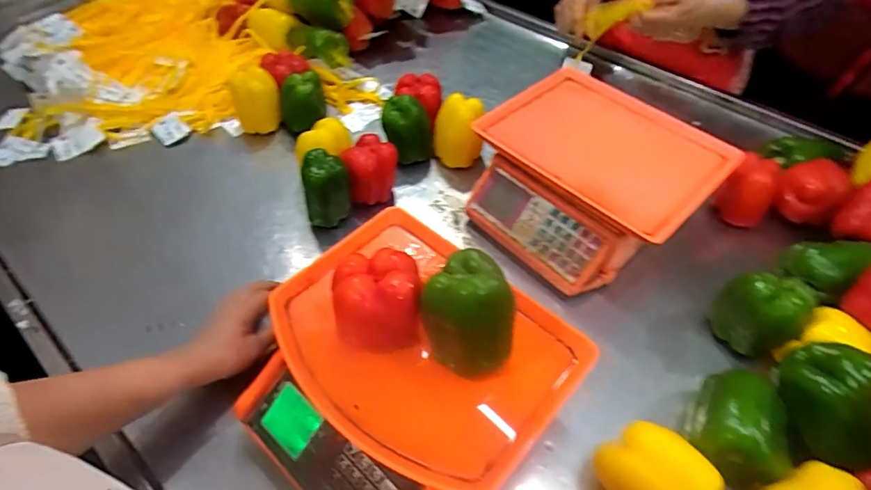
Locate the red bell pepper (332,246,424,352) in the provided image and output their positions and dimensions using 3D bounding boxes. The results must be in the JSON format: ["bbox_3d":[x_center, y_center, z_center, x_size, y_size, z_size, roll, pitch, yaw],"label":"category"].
[{"bbox_3d":[-0.054,0.051,0.467,0.076,0.078,0.068,-2,50,-2],"label":"red bell pepper"}]

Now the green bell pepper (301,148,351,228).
[{"bbox_3d":[-0.155,-0.079,0.702,0.066,0.102,0.050,-12,51,-10],"label":"green bell pepper"}]

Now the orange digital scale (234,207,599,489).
[{"bbox_3d":[-0.034,0.132,0.501,0.282,0.107,0.273,37,58,26],"label":"orange digital scale"}]

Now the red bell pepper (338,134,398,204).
[{"bbox_3d":[-0.097,-0.106,0.744,0.077,0.105,0.072,0,50,0],"label":"red bell pepper"}]

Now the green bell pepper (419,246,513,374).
[{"bbox_3d":[0.028,0.064,0.438,0.077,0.096,0.076,0,50,0],"label":"green bell pepper"}]

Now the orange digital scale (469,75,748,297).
[{"bbox_3d":[0.218,-0.100,0.712,0.287,0.119,0.298,-36,59,-27],"label":"orange digital scale"}]

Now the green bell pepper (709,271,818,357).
[{"bbox_3d":[0.392,0.079,0.594,0.089,0.087,0.075,29,55,22],"label":"green bell pepper"}]

